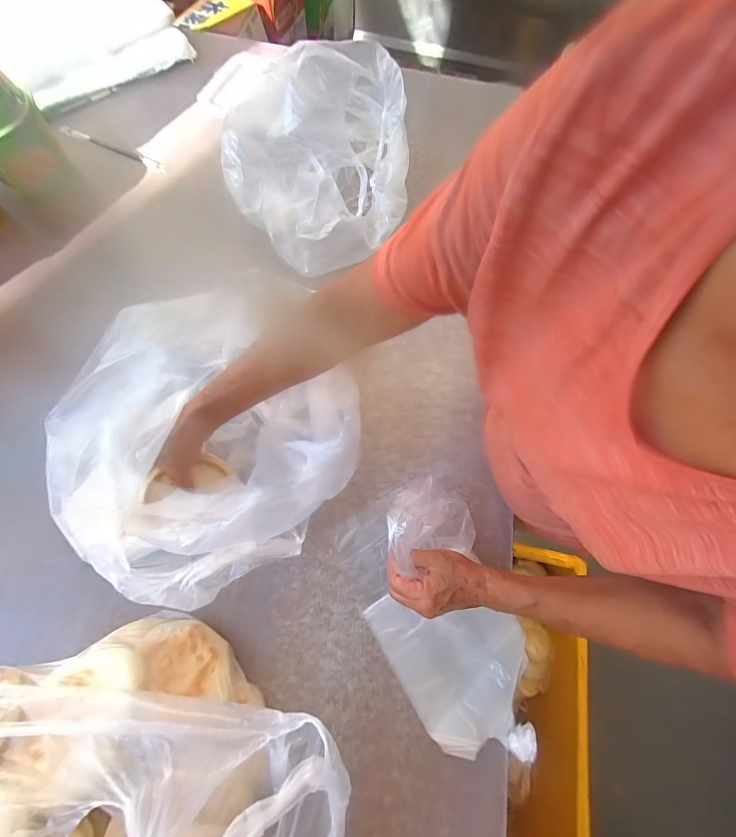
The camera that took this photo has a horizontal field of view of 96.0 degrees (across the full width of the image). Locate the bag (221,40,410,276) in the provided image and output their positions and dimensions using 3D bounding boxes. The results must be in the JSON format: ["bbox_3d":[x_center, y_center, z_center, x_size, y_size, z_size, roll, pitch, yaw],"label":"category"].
[{"bbox_3d":[-0.074,-0.431,0.548,0.310,0.150,0.298,-15,73,-7],"label":"bag"}]

